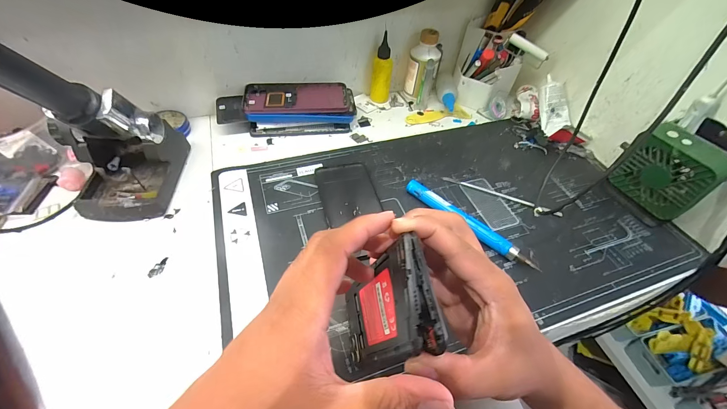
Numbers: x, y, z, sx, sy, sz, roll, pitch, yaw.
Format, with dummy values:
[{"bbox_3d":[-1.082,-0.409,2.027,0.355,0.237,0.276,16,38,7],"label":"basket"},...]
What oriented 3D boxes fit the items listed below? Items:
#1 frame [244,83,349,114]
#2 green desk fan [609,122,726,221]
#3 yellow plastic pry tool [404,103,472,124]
[{"bbox_3d":[-0.110,-0.180,0.523,0.170,0.008,0.082,-3,50,-8],"label":"frame"},{"bbox_3d":[0.397,-0.037,0.420,0.046,0.112,0.096,-18,54,-19],"label":"green desk fan"},{"bbox_3d":[0.138,-0.170,0.585,0.127,0.006,0.039,-10,52,-14],"label":"yellow plastic pry tool"}]

